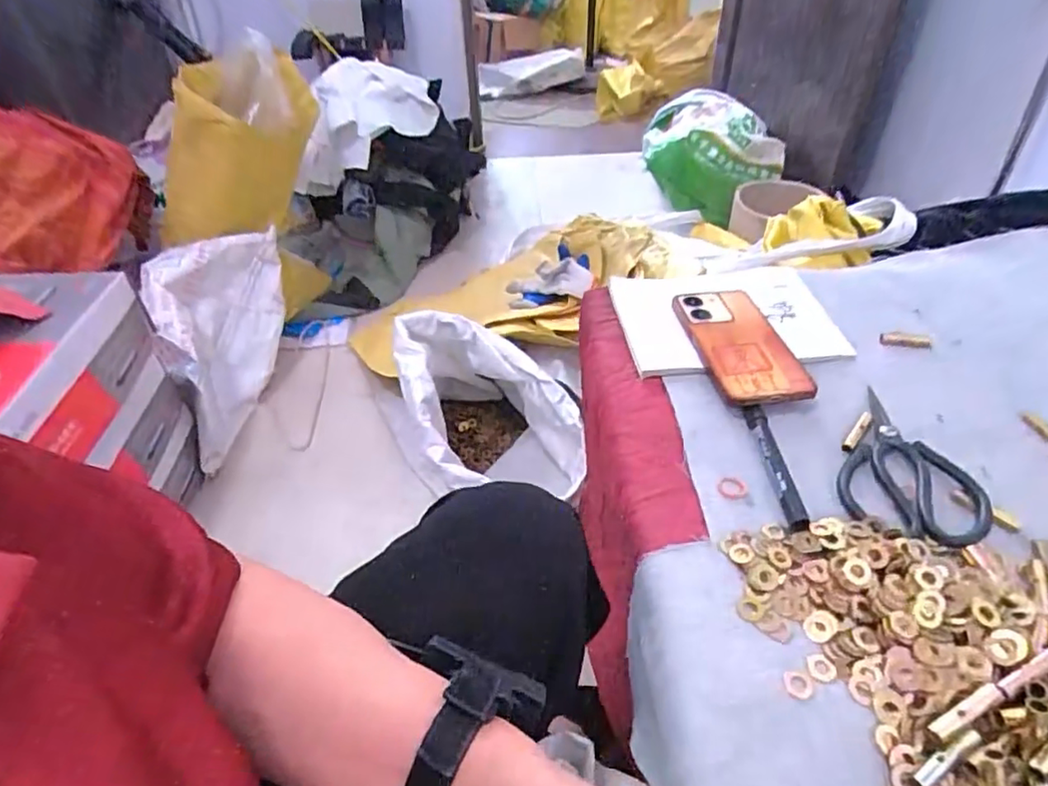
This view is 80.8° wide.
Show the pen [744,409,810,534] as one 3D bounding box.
[{"bbox_3d":[0.193,0.055,0.474,0.014,0.018,0.115,-4,43,-2],"label":"pen"}]

